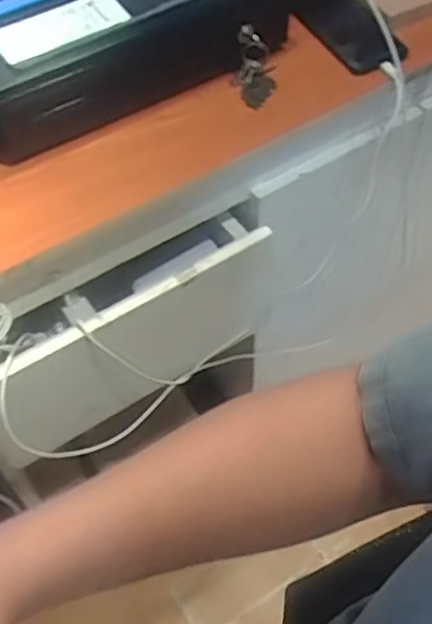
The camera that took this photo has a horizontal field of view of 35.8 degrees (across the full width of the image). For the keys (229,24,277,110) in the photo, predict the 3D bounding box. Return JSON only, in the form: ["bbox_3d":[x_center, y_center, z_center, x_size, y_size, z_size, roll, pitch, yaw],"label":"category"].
[{"bbox_3d":[0.043,-0.268,0.735,0.045,0.084,0.036,7,56,6],"label":"keys"}]

